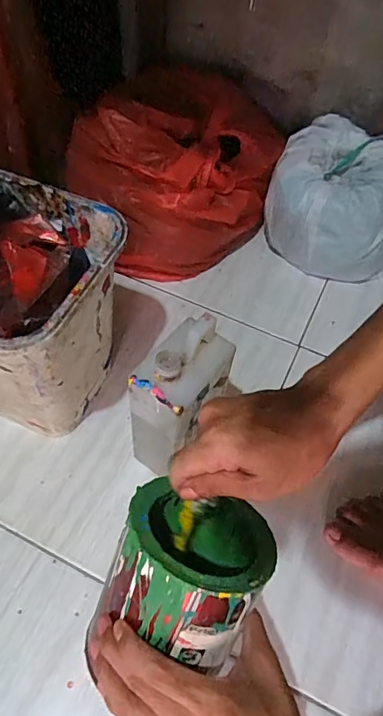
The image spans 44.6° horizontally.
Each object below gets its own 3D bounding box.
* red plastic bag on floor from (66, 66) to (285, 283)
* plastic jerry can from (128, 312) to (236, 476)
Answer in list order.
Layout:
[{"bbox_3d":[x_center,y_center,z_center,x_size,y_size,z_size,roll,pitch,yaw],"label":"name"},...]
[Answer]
[{"bbox_3d":[-0.034,-0.267,0.724,0.233,0.191,0.257,38,63,20],"label":"red plastic bag on floor"},{"bbox_3d":[-0.010,0.054,0.496,0.070,0.225,0.098,34,61,16],"label":"plastic jerry can"}]

